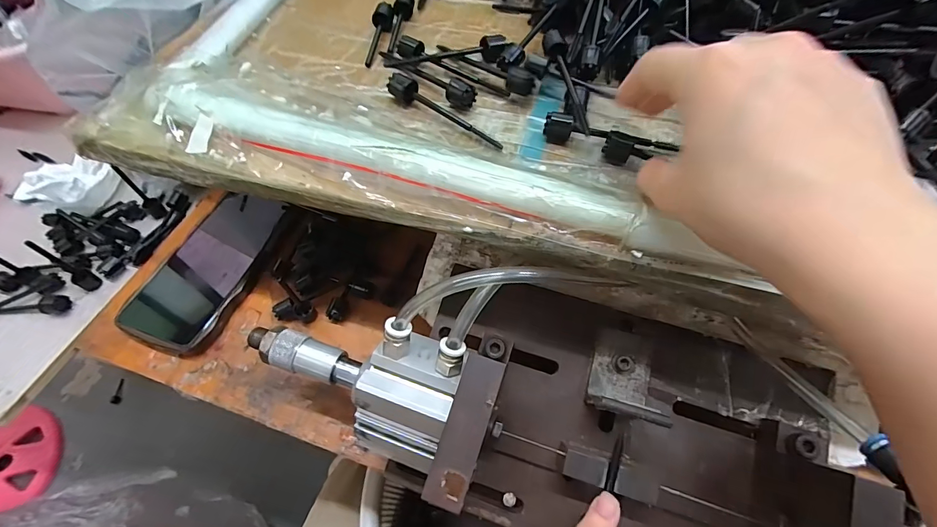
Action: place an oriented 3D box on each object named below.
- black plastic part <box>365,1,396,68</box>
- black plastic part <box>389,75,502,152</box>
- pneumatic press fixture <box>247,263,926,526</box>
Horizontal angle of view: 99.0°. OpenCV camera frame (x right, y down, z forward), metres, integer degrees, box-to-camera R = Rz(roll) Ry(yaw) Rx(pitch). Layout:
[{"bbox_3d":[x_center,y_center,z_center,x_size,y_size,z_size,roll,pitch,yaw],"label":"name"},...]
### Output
[{"bbox_3d":[-0.064,-0.169,0.295,0.016,0.013,0.064,1,57,0],"label":"black plastic part"},{"bbox_3d":[-0.013,-0.097,0.250,0.085,0.014,0.012,29,62,17],"label":"black plastic part"},{"bbox_3d":[0.042,0.074,0.246,0.323,0.102,0.151,16,59,10],"label":"pneumatic press fixture"}]

